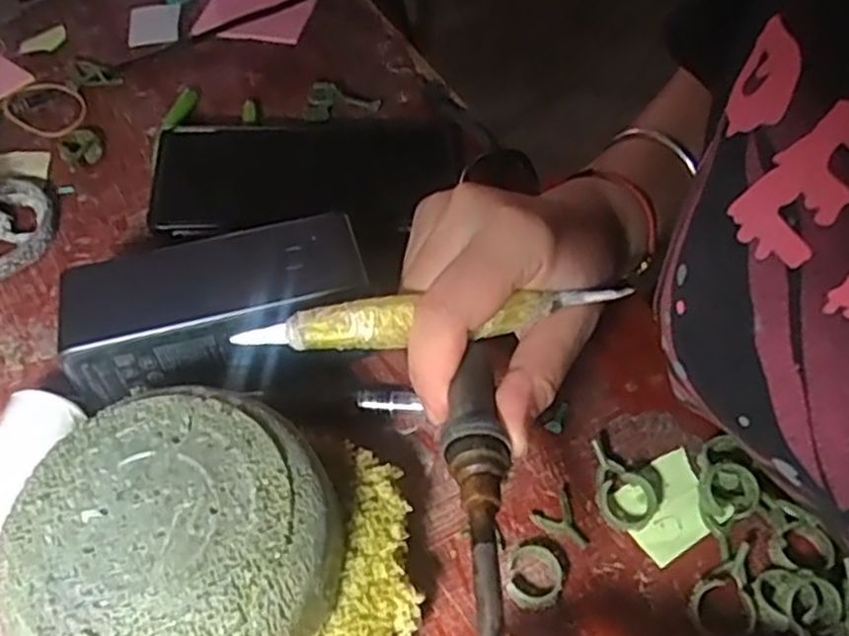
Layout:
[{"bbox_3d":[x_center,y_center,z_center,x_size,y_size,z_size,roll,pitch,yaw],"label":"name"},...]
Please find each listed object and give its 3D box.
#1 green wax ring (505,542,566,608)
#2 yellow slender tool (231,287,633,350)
[{"bbox_3d":[0.043,0.098,0.290,0.022,0.008,0.026,8,53,7],"label":"green wax ring"},{"bbox_3d":[0.005,-0.001,0.282,0.146,0.014,0.014,-6,52,-9],"label":"yellow slender tool"}]

